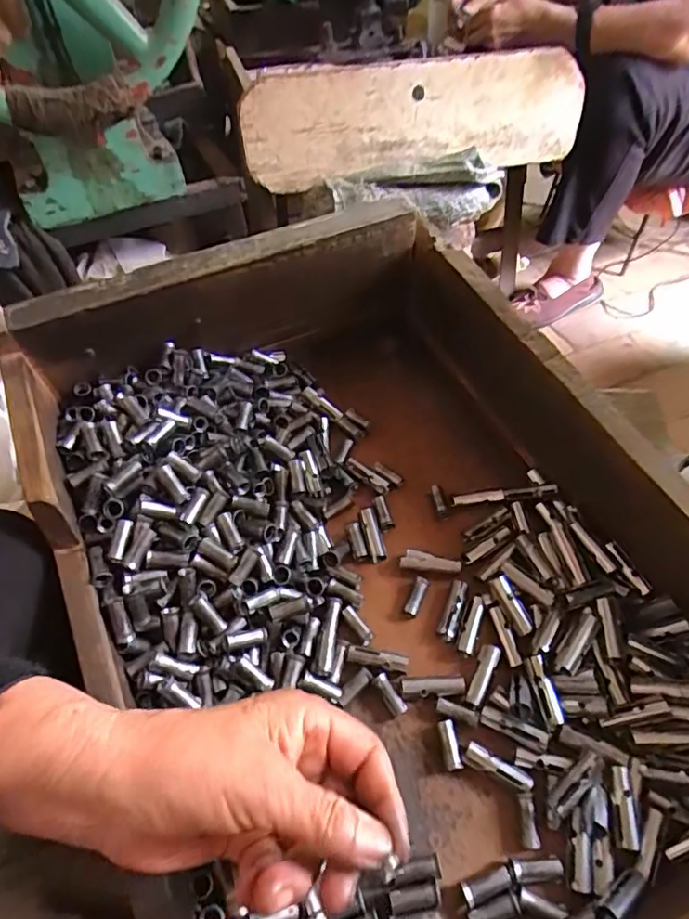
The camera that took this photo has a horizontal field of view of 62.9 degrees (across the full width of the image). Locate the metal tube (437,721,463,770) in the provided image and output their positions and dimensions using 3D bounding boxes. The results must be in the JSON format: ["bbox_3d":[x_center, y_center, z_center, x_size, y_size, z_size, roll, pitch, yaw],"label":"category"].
[{"bbox_3d":[0.059,0.159,0.314,0.009,0.007,0.024,-7,49,-3],"label":"metal tube"}]

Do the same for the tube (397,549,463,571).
[{"bbox_3d":[0.057,0.068,0.373,0.040,0.007,0.010,9,50,10],"label":"tube"}]

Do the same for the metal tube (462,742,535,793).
[{"bbox_3d":[0.084,0.168,0.305,0.036,0.007,0.010,21,53,19],"label":"metal tube"}]

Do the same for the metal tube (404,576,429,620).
[{"bbox_3d":[0.046,0.089,0.363,0.009,0.010,0.027,19,67,18],"label":"metal tube"}]

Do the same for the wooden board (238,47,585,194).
[{"bbox_3d":[0.109,-0.518,0.862,0.528,0.154,0.038,-10,31,-8],"label":"wooden board"}]

